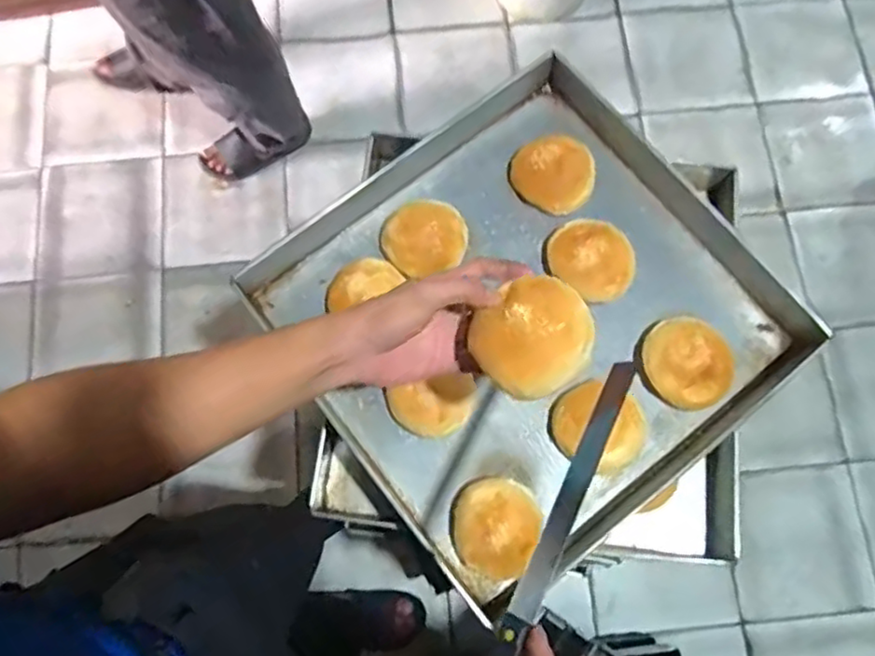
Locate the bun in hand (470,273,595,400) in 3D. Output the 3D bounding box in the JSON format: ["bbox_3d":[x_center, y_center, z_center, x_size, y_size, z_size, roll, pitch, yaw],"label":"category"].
[{"bbox_3d":[0.072,0.006,0.505,0.084,0.032,0.081,0,74,0],"label":"bun in hand"}]

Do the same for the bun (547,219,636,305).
[{"bbox_3d":[0.167,-0.076,0.736,0.085,0.035,0.089,0,75,0],"label":"bun"}]

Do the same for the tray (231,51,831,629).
[{"bbox_3d":[0.100,-0.024,0.745,0.479,0.080,0.469,-36,78,-9],"label":"tray"}]

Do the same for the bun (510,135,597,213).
[{"bbox_3d":[0.132,-0.178,0.764,0.093,0.035,0.075,35,78,9],"label":"bun"}]

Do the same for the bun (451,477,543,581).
[{"bbox_3d":[0.057,0.196,0.667,0.086,0.043,0.095,3,75,1],"label":"bun"}]

